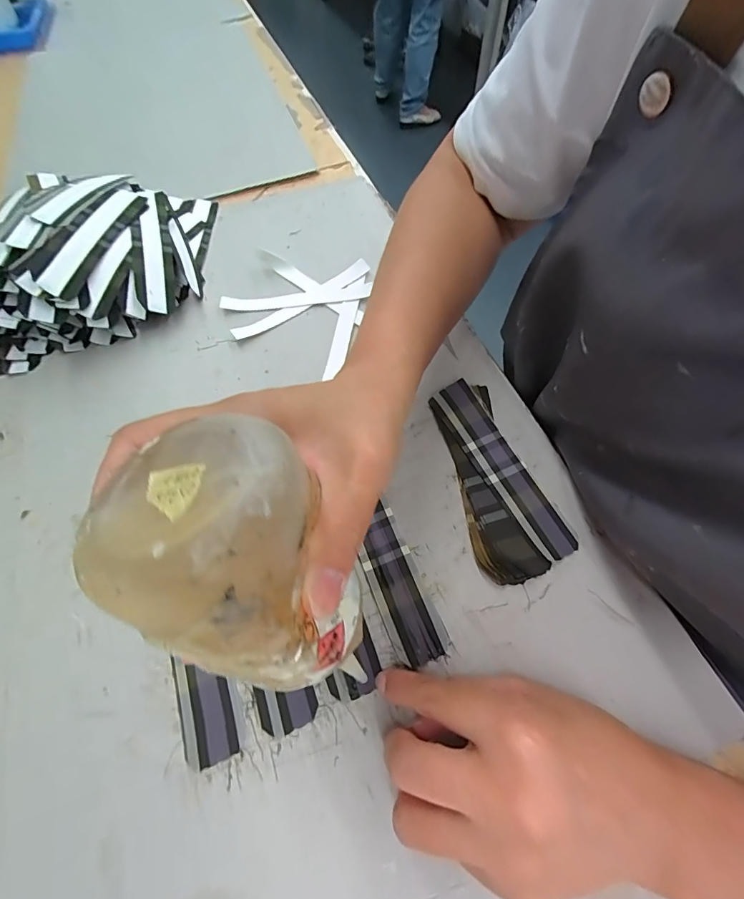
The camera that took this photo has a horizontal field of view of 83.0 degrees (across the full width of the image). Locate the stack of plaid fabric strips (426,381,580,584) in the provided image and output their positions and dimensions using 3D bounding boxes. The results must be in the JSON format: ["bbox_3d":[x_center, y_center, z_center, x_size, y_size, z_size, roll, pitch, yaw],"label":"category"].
[{"bbox_3d":[0.077,0.015,0.287,0.060,0.010,0.142,-18,61,-7],"label":"stack of plaid fabric strips"}]

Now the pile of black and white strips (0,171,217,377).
[{"bbox_3d":[-0.314,-0.179,0.383,0.307,0.081,0.204,-13,60,-5],"label":"pile of black and white strips"}]

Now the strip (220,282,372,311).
[{"bbox_3d":[-0.072,-0.140,0.390,0.133,0.006,0.017,-5,71,2],"label":"strip"}]

